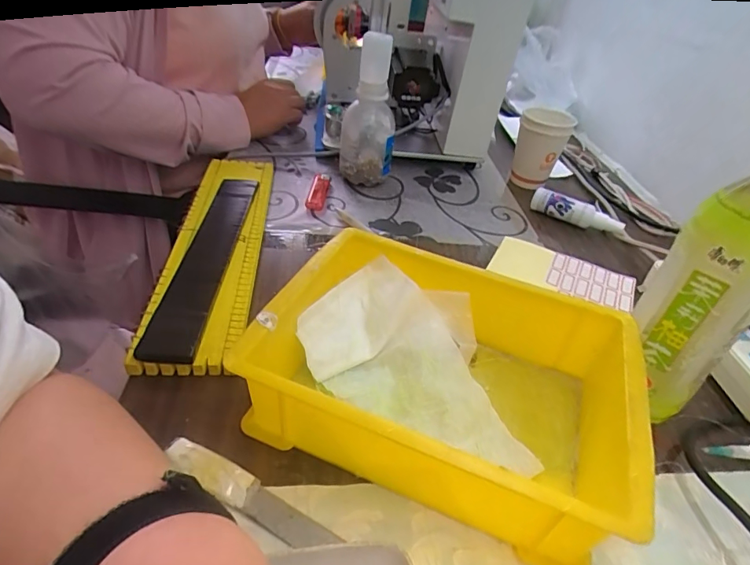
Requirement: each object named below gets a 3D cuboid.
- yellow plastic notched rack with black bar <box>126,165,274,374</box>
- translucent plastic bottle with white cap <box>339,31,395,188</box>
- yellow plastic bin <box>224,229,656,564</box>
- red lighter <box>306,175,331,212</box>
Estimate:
[{"bbox_3d":[-0.159,-0.043,0.470,0.081,0.033,0.339,0,39,-8],"label":"yellow plastic notched rack with black bar"},{"bbox_3d":[-0.008,-0.215,0.593,0.067,0.188,0.072,1,39,-7],"label":"translucent plastic bottle with white cap"},{"bbox_3d":[0.048,0.066,0.324,0.236,0.075,0.169,18,40,14],"label":"yellow plastic bin"},{"bbox_3d":[-0.071,-0.118,0.584,0.022,0.010,0.096,6,39,-1],"label":"red lighter"}]

